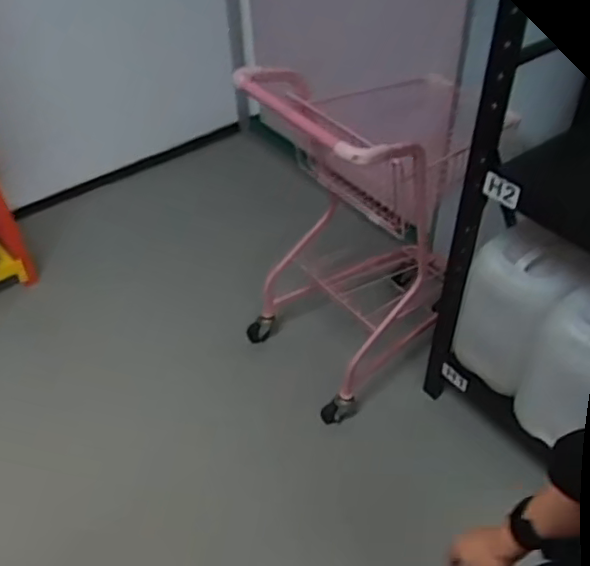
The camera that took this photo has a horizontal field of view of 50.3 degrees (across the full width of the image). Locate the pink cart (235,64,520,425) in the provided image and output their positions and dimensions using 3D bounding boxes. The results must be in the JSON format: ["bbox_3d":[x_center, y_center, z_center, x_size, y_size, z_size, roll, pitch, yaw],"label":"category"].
[{"bbox_3d":[0.251,-0.209,1.728,0.742,0.847,0.454,-32,51,-28],"label":"pink cart"}]

